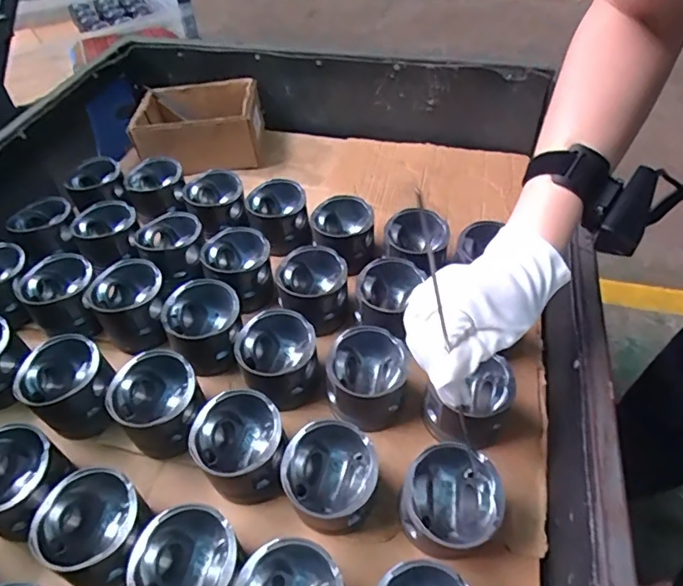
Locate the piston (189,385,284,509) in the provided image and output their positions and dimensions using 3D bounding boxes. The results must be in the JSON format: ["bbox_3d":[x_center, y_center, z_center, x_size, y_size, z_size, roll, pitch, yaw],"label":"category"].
[{"bbox_3d":[-0.098,0.149,0.503,0.081,0.072,0.085,-1,47,1],"label":"piston"}]

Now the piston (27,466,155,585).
[{"bbox_3d":[-0.216,0.212,0.459,0.084,0.069,0.082,-1,47,1],"label":"piston"}]

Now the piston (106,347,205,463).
[{"bbox_3d":[-0.188,0.117,0.536,0.081,0.074,0.083,-1,47,1],"label":"piston"}]

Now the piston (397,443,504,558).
[{"bbox_3d":[0.098,0.189,0.467,0.083,0.087,0.087,-1,47,1],"label":"piston"}]

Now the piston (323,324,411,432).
[{"bbox_3d":[0.028,0.092,0.554,0.082,0.074,0.086,-1,47,1],"label":"piston"}]

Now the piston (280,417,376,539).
[{"bbox_3d":[-0.009,0.174,0.482,0.081,0.077,0.082,-1,47,1],"label":"piston"}]

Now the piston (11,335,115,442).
[{"bbox_3d":[-0.291,0.102,0.557,0.089,0.072,0.082,-1,47,1],"label":"piston"}]

